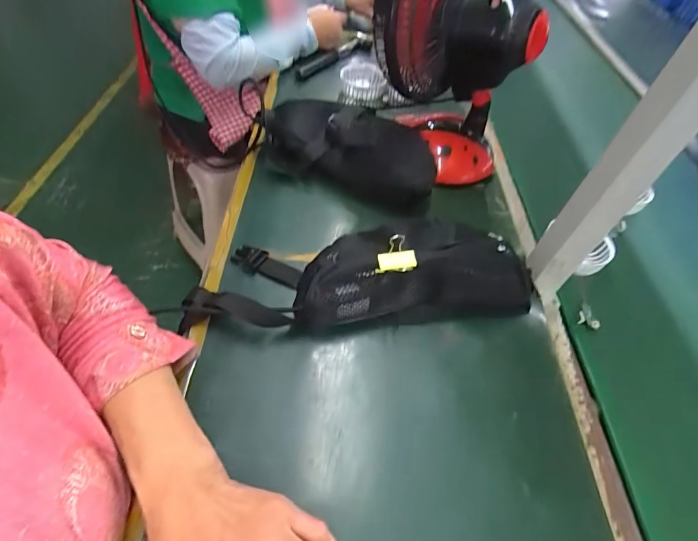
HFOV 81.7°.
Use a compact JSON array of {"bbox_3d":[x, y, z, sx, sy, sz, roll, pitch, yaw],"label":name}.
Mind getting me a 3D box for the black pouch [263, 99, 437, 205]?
[{"bbox_3d":[0.002,-0.189,0.617,0.277,0.072,0.134,22,52,11],"label":"black pouch"}]

